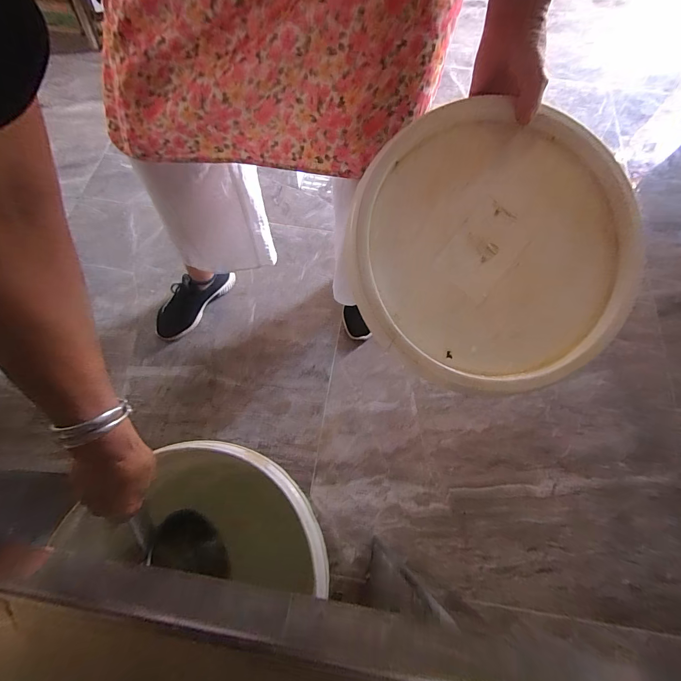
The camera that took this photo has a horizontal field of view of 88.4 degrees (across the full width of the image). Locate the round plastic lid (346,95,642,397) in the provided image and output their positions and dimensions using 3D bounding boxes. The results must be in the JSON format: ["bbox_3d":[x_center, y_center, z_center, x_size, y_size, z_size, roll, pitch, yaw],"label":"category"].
[{"bbox_3d":[0.160,-0.095,0.370,0.297,0.021,0.290,0,89,-4],"label":"round plastic lid"}]

